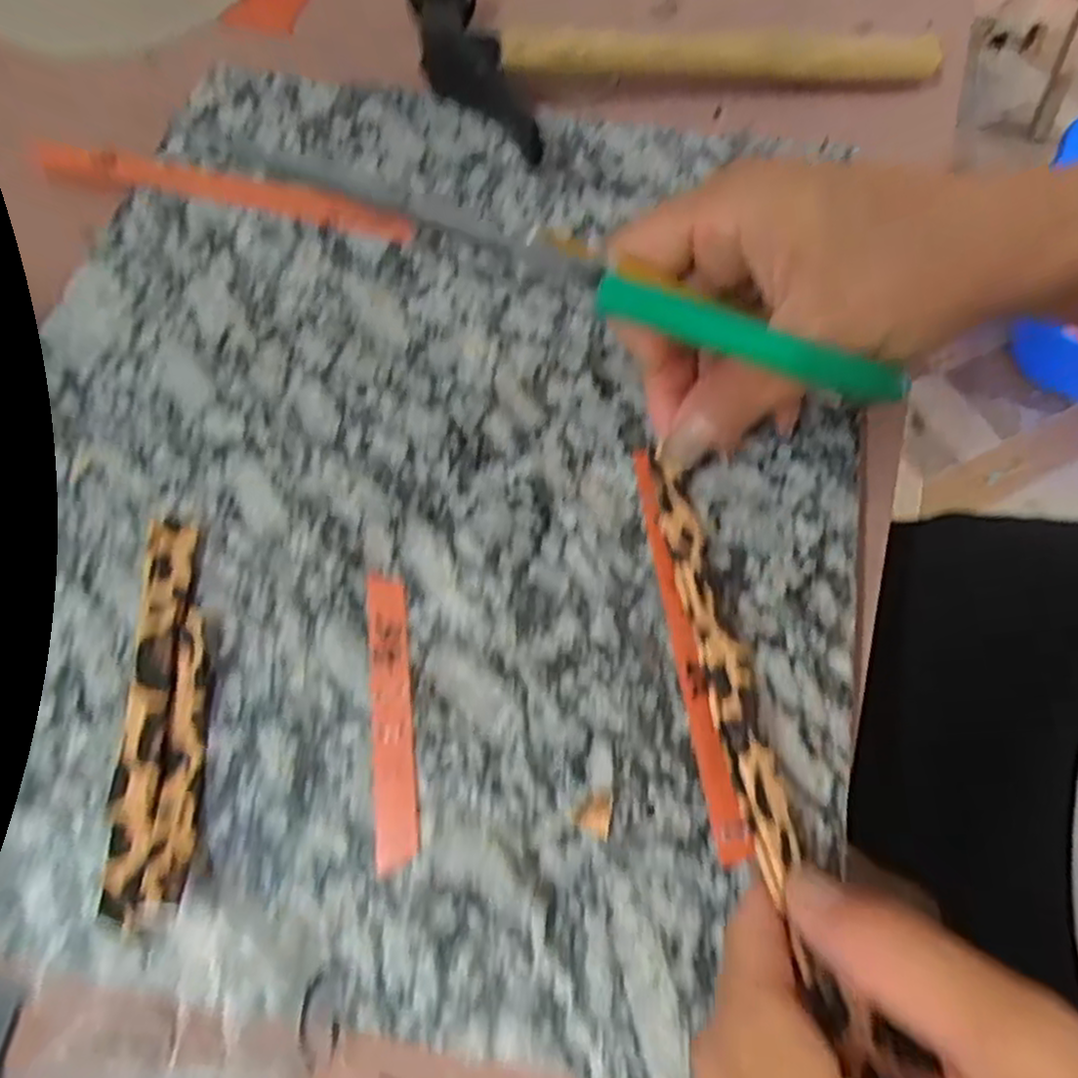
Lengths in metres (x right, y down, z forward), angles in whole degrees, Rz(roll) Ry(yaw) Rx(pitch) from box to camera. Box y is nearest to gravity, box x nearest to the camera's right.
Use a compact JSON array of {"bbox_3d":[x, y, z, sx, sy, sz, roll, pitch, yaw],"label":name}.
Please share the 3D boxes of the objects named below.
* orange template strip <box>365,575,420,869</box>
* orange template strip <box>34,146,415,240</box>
[{"bbox_3d":[-0.043,0.050,0.224,0.012,0.004,0.085,-7,65,-3],"label":"orange template strip"},{"bbox_3d":[-0.132,-0.147,0.319,0.165,0.005,0.021,13,66,6],"label":"orange template strip"}]

